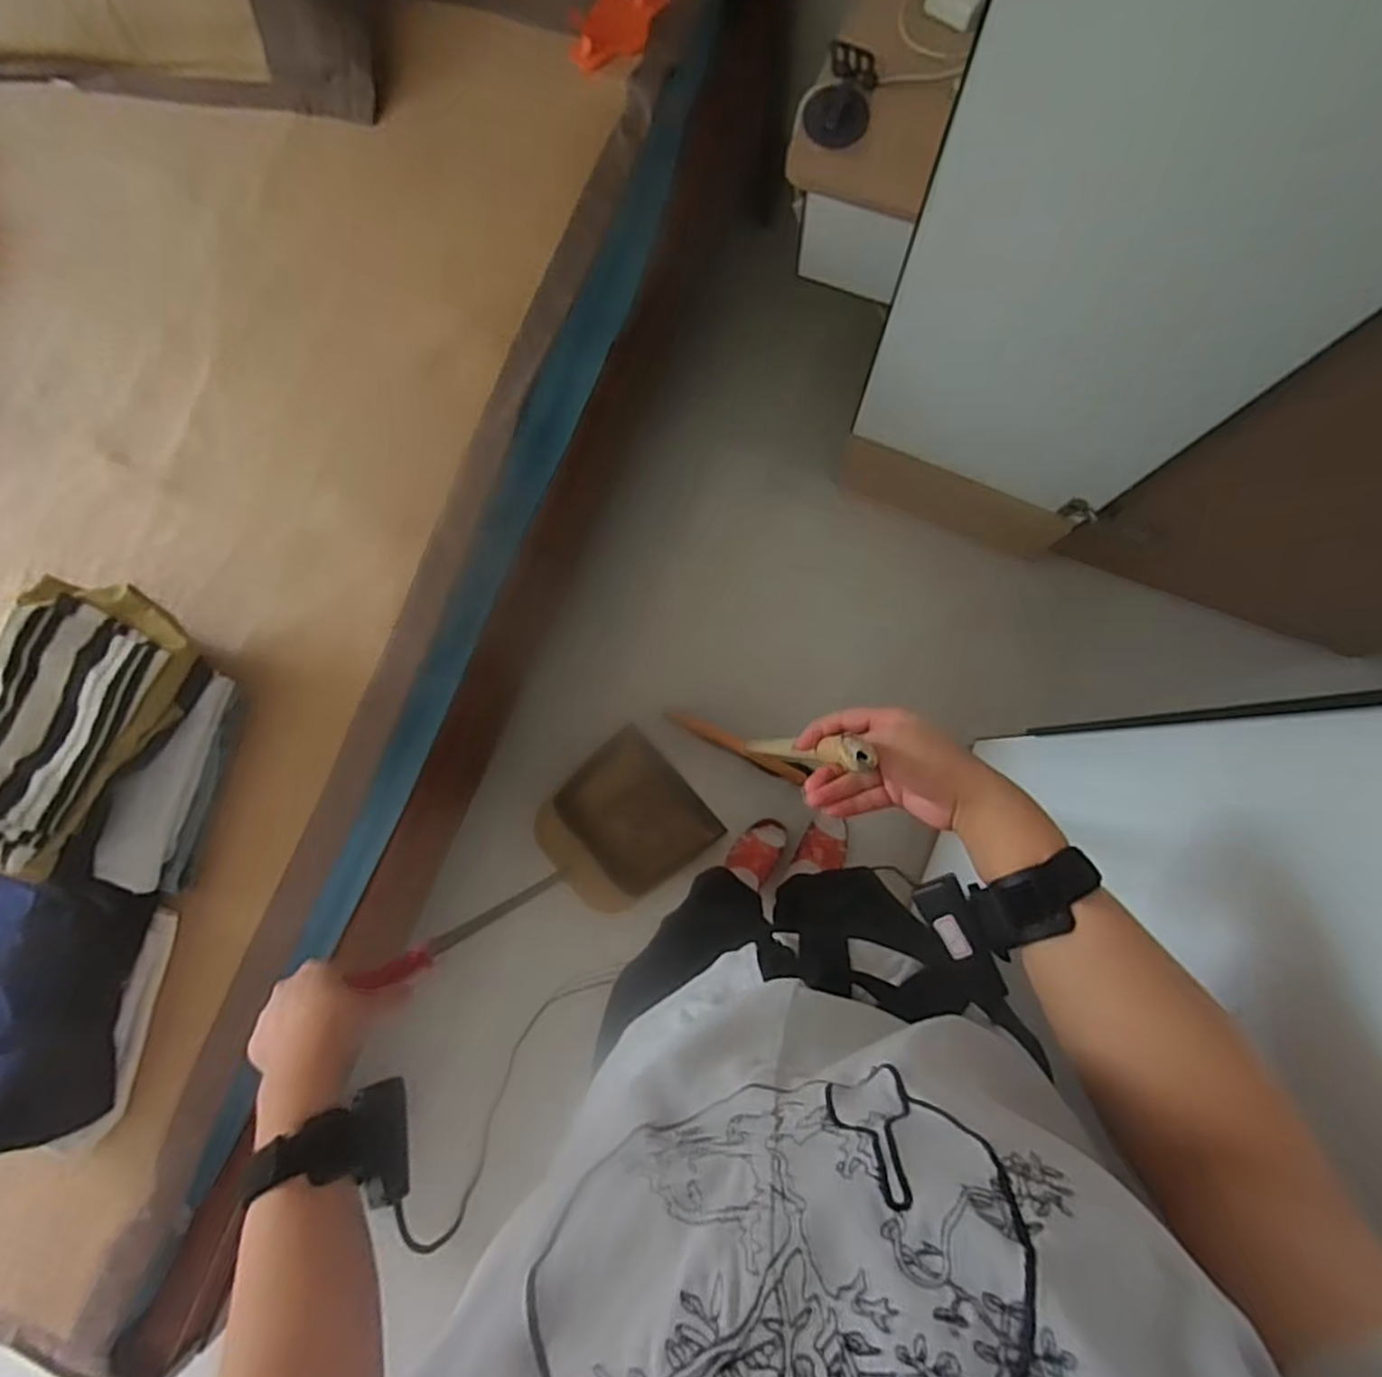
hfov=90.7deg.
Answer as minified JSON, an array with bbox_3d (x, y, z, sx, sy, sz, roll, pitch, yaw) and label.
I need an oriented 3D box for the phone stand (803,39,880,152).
[{"bbox_3d":[0.184,-0.728,0.841,0.084,0.066,0.092,9,78,1],"label":"phone stand"}]

